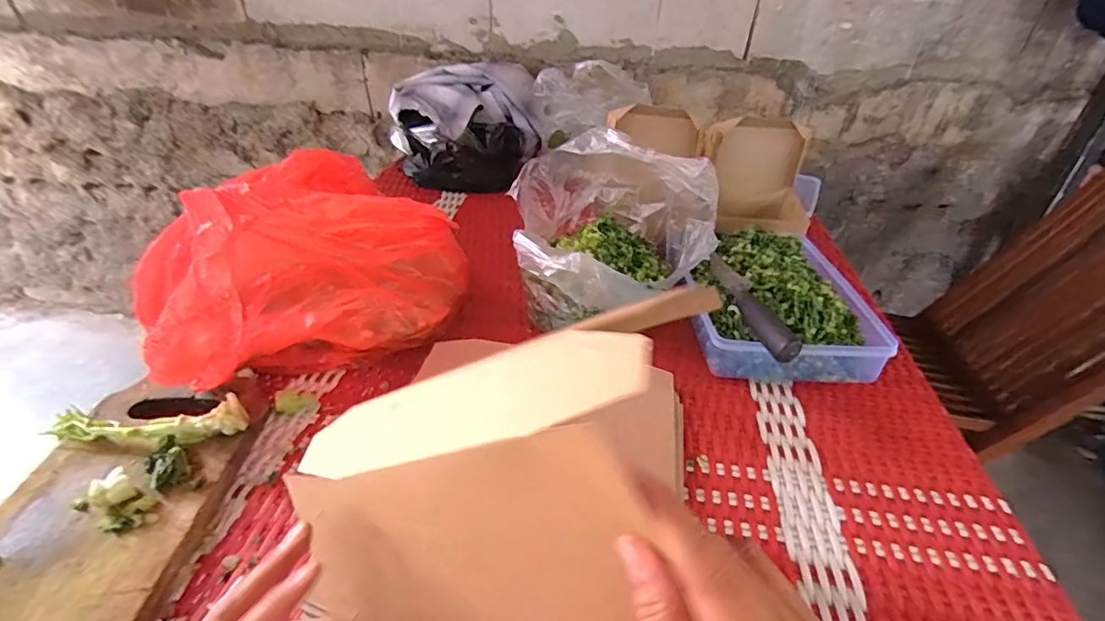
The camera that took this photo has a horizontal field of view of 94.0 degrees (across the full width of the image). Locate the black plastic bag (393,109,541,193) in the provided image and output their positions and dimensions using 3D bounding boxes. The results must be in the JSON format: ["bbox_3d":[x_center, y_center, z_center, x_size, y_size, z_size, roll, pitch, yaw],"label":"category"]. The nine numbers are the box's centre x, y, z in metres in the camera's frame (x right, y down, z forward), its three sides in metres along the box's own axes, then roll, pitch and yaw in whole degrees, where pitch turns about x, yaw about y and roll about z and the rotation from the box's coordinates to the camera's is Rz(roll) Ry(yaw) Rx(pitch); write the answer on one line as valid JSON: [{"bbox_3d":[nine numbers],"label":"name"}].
[{"bbox_3d":[-0.160,-0.363,1.007,0.289,0.158,0.278,-6,36,-11],"label":"black plastic bag"}]

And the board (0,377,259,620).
[{"bbox_3d":[-0.336,0.150,0.380,0.149,0.029,0.265,-2,35,-5],"label":"board"}]

